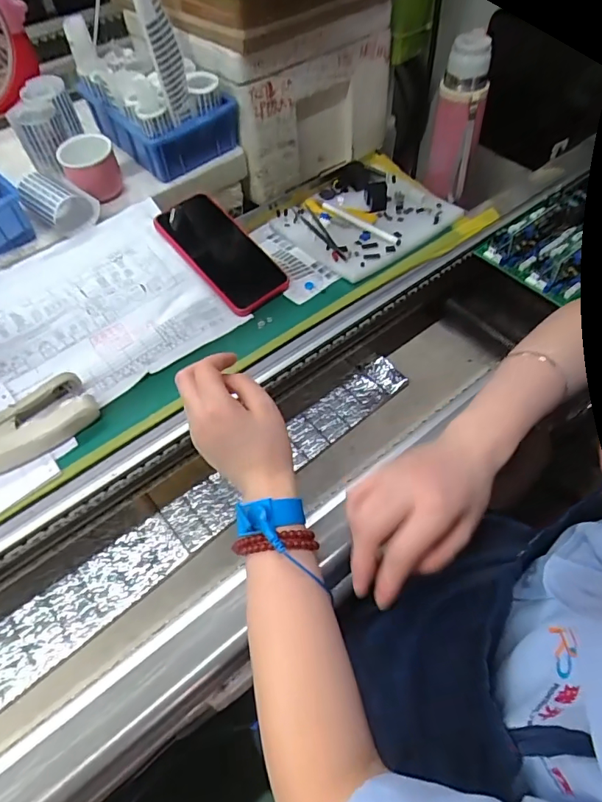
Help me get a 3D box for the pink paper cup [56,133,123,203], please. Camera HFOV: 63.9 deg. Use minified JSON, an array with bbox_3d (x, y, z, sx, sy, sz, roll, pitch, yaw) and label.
[{"bbox_3d":[-0.251,-0.278,0.581,0.063,0.055,0.058,-22,59,-13],"label":"pink paper cup"}]

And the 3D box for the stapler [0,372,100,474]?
[{"bbox_3d":[-0.248,0.023,0.441,0.057,0.029,0.116,38,65,24],"label":"stapler"}]

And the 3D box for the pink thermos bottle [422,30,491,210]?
[{"bbox_3d":[0.221,-0.390,0.681,0.067,0.227,0.060,16,58,11],"label":"pink thermos bottle"}]

